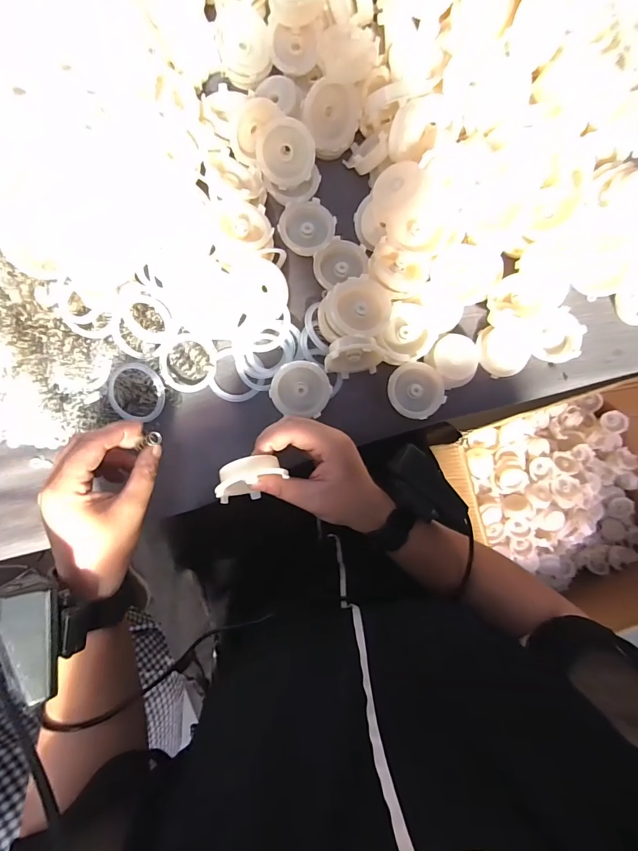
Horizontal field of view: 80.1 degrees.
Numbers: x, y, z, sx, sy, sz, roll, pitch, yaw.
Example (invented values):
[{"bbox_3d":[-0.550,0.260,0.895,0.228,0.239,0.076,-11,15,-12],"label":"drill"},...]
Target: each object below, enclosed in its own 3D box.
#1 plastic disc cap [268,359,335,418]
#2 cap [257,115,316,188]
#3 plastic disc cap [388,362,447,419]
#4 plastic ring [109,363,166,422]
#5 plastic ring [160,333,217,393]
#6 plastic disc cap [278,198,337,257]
[{"bbox_3d":[-0.017,-0.034,0.353,0.054,0.011,0.051,-2,110,-5],"label":"plastic disc cap"},{"bbox_3d":[-0.031,-0.257,0.360,0.052,0.018,0.053,7,127,9],"label":"cap"},{"bbox_3d":[0.094,-0.034,0.368,0.052,0.007,0.053,0,86,-4],"label":"plastic disc cap"},{"bbox_3d":[-0.171,-0.032,0.354,0.053,0.011,0.051,0,86,-4],"label":"plastic ring"},{"bbox_3d":[-0.123,-0.060,0.361,0.050,0.008,0.055,0,86,-4],"label":"plastic ring"},{"bbox_3d":[-0.013,-0.195,0.378,0.051,0.017,0.054,0,86,-4],"label":"plastic disc cap"}]

